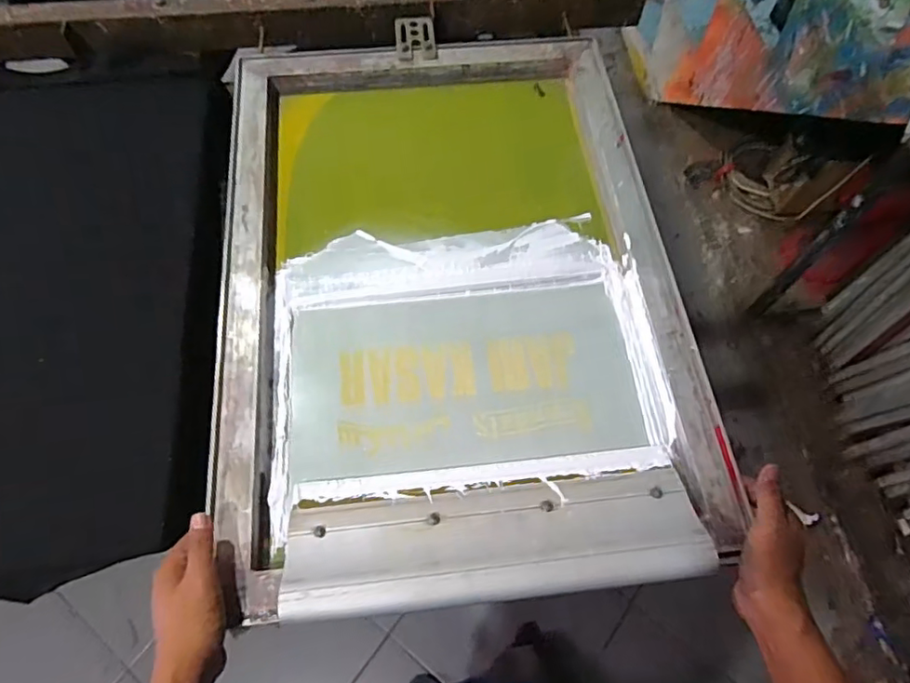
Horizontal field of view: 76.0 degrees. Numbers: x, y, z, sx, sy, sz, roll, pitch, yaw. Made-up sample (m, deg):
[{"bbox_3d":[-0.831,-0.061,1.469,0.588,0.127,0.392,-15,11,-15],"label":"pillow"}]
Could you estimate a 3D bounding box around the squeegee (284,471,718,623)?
[{"bbox_3d":[0.035,0.174,0.500,0.344,0.035,0.101,-5,41,-3],"label":"squeegee"}]

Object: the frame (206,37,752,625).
[{"bbox_3d":[-0.007,-0.077,0.634,0.470,0.061,0.653,-5,62,-4],"label":"frame"}]

